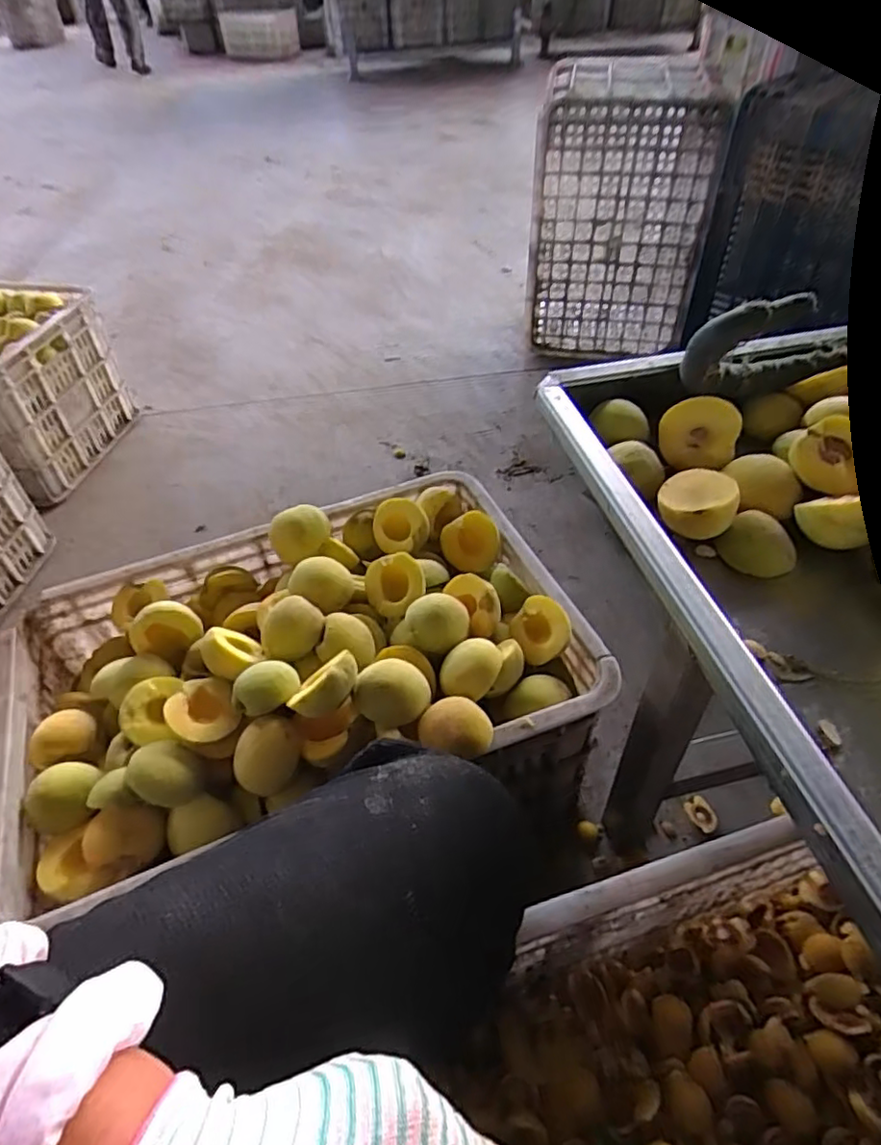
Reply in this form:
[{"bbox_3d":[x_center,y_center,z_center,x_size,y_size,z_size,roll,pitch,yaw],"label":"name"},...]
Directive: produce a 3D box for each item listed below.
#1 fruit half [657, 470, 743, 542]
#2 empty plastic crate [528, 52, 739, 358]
[{"bbox_3d":[0.201,-0.057,0.497,0.057,0.033,0.057,-5,42,20],"label":"fruit half"},{"bbox_3d":[0.386,-0.754,1.363,0.341,0.504,0.224,12,48,14],"label":"empty plastic crate"}]

